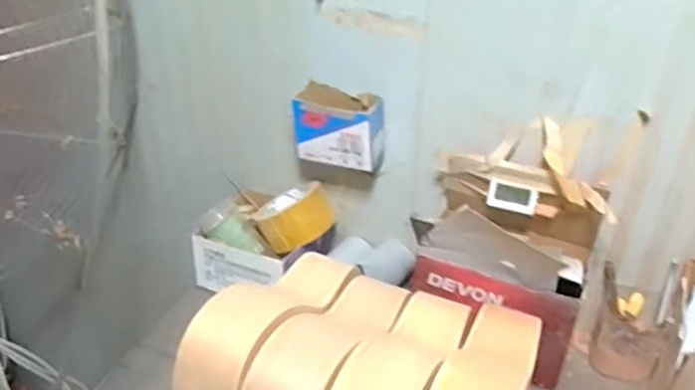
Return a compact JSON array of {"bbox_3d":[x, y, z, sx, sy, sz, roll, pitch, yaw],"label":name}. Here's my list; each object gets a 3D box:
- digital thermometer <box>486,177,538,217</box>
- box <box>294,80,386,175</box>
[{"bbox_3d":[0.205,0.001,0.798,0.058,0.036,0.015,13,15,19],"label":"digital thermometer"},{"bbox_3d":[-0.009,-0.088,0.855,0.113,0.090,0.066,12,37,18],"label":"box"}]

